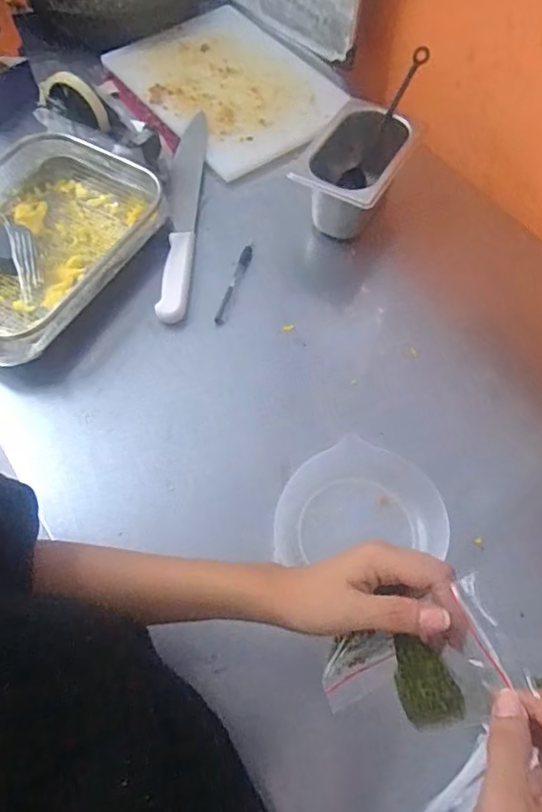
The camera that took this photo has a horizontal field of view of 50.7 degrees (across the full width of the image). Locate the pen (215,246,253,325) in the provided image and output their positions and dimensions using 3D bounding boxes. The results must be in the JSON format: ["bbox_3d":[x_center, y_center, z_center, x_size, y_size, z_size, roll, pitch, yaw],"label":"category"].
[{"bbox_3d":[-0.046,-0.152,0.708,0.013,0.005,0.125,15,62,8],"label":"pen"}]

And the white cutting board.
[{"bbox_3d":[-0.059,-0.498,0.872,0.257,0.011,0.355,-31,66,-16],"label":"white cutting board"}]

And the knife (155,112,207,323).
[{"bbox_3d":[-0.119,-0.267,0.749,0.049,0.024,0.360,1,61,0],"label":"knife"}]

